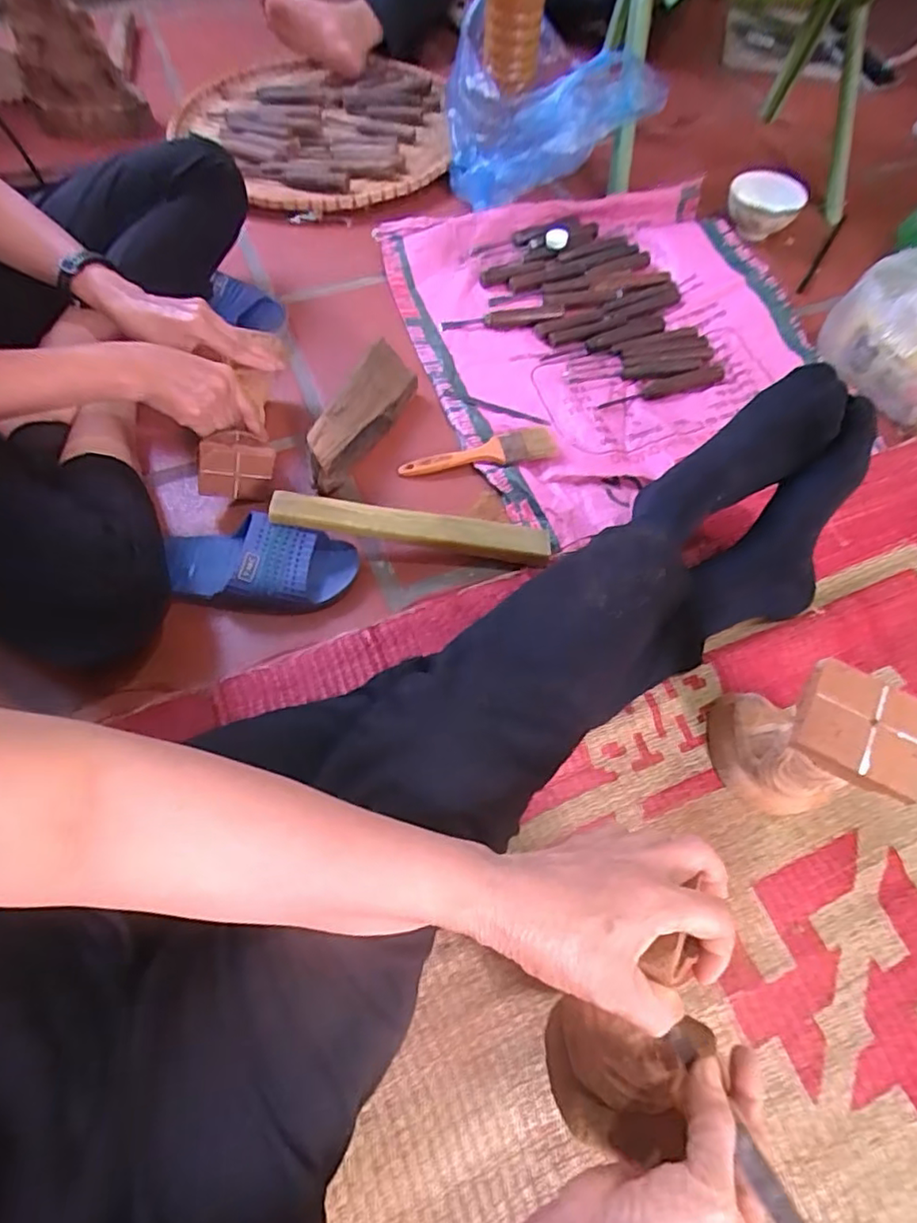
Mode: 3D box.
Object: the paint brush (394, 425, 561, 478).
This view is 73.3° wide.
[{"bbox_3d":[0.024,-0.177,0.708,0.179,0.015,0.044,-14,62,-8],"label":"paint brush"}]

